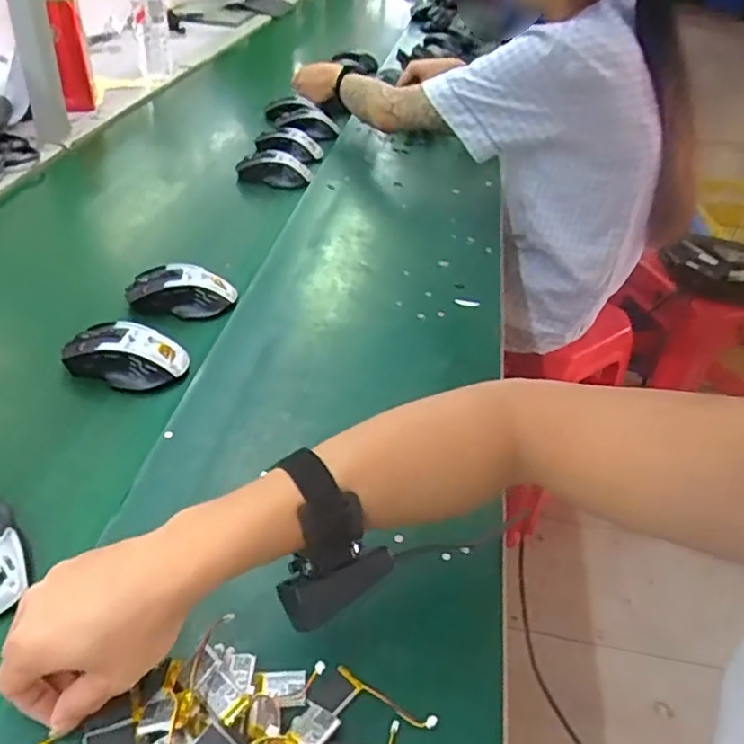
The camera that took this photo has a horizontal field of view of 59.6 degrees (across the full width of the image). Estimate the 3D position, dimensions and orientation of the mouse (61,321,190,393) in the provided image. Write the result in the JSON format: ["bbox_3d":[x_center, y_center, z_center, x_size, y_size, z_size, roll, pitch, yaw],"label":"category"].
[{"bbox_3d":[-0.236,-0.014,0.628,0.108,0.044,0.057,10,37,4],"label":"mouse"}]

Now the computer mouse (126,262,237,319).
[{"bbox_3d":[-0.211,-0.093,0.723,0.112,0.034,0.053,7,37,1],"label":"computer mouse"}]

